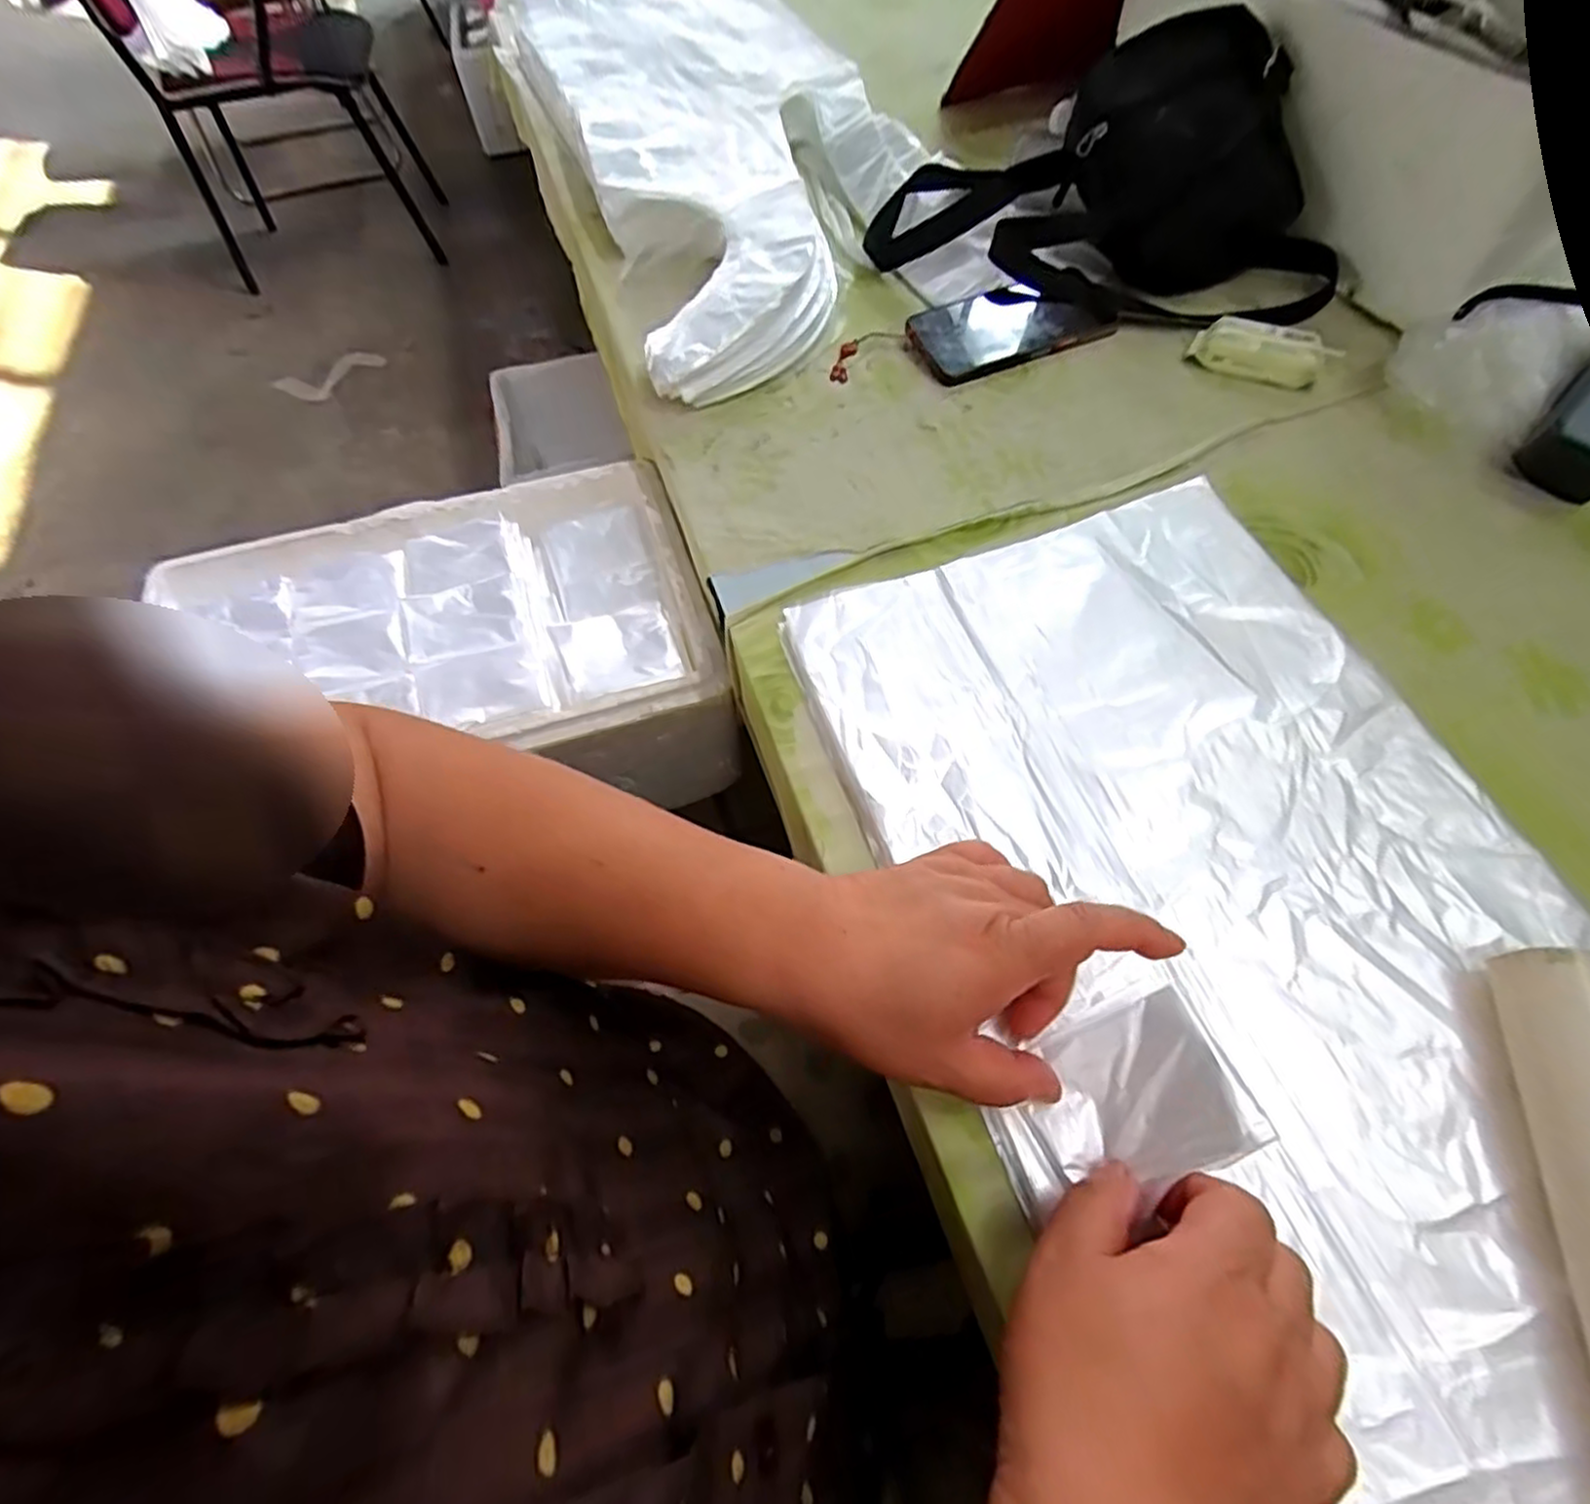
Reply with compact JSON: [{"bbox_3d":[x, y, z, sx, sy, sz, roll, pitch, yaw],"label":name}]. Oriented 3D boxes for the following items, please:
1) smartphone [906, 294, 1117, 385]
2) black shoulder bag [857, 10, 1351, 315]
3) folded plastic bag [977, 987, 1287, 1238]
[{"bbox_3d":[0.173,-0.350,0.600,0.151,0.017,0.081,-21,61,-9],"label":"smartphone"},{"bbox_3d":[0.258,-0.475,0.598,0.385,0.129,0.192,18,63,13],"label":"black shoulder bag"},{"bbox_3d":[0.132,0.149,0.305,0.100,0.013,0.064,-33,54,13],"label":"folded plastic bag"}]

